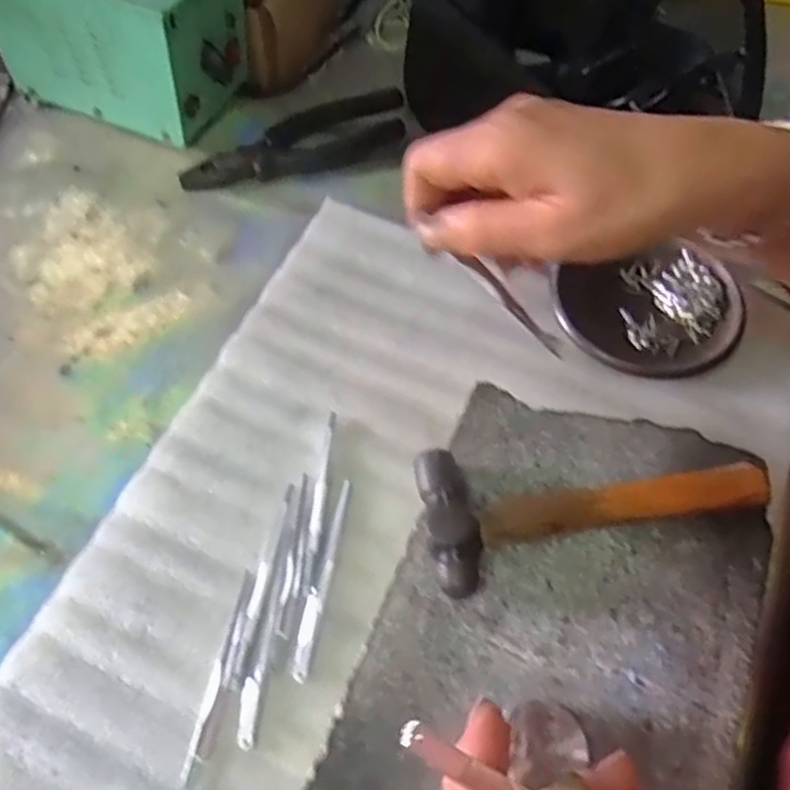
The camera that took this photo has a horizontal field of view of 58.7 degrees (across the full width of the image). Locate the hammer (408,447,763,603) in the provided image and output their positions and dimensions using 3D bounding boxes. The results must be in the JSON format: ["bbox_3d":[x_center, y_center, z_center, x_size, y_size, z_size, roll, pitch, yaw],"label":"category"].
[{"bbox_3d":[0.089,0.047,0.311,0.150,0.021,0.061,-8,61,-3],"label":"hammer"}]

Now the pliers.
[{"bbox_3d":[-0.068,-0.176,0.493,0.161,0.015,0.045,-16,62,-8],"label":"pliers"}]

